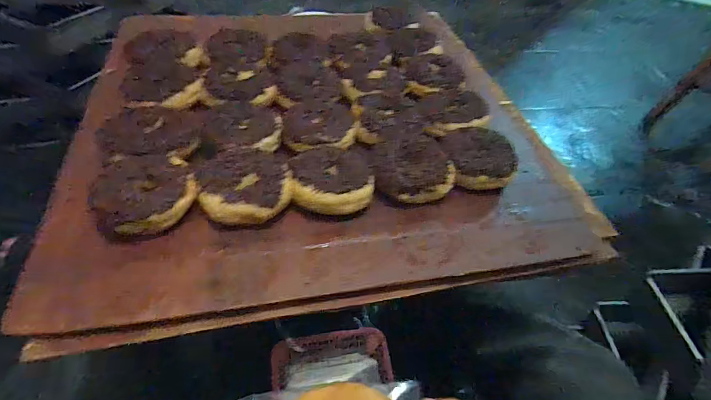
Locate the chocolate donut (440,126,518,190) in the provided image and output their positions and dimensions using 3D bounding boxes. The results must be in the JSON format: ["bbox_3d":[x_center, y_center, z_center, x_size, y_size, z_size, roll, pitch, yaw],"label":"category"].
[{"bbox_3d":[0.146,-0.048,0.449,0.083,0.037,0.085,1,50,-6],"label":"chocolate donut"}]

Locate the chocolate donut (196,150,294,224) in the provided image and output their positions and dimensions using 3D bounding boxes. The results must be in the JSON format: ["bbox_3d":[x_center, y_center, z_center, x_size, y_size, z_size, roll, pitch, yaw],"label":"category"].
[{"bbox_3d":[-0.115,-0.015,0.397,0.088,0.030,0.097,-11,52,-15],"label":"chocolate donut"}]

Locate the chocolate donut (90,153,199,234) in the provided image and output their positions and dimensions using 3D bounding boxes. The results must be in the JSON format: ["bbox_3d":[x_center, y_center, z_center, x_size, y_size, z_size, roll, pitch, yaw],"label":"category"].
[{"bbox_3d":[-0.207,-0.004,0.375,0.094,0.033,0.085,-3,50,-9],"label":"chocolate donut"}]

